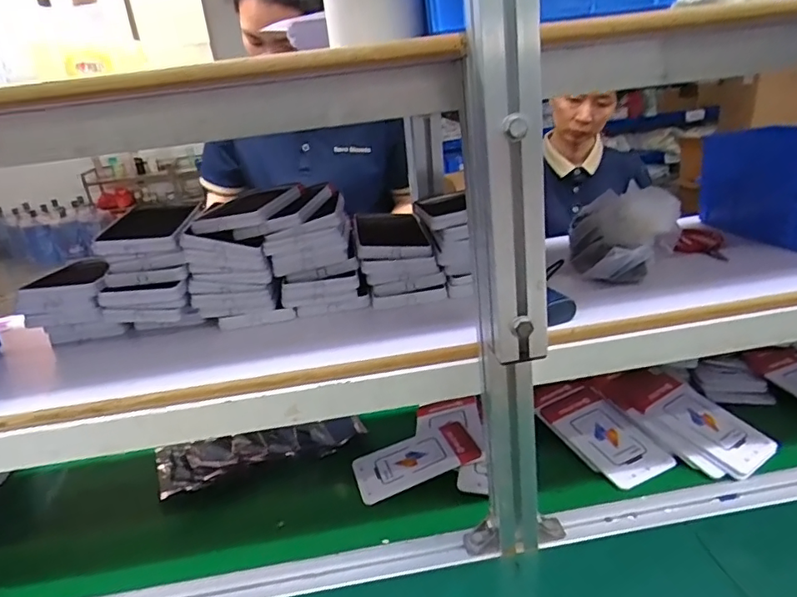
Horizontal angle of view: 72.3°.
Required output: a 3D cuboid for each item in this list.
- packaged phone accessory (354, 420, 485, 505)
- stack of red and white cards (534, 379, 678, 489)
[{"bbox_3d":[0.022,0.210,0.719,0.159,0.010,0.092,-19,22,-8],"label":"packaged phone accessory"},{"bbox_3d":[0.264,0.172,0.730,0.092,0.018,0.188,-23,34,-17],"label":"stack of red and white cards"}]

